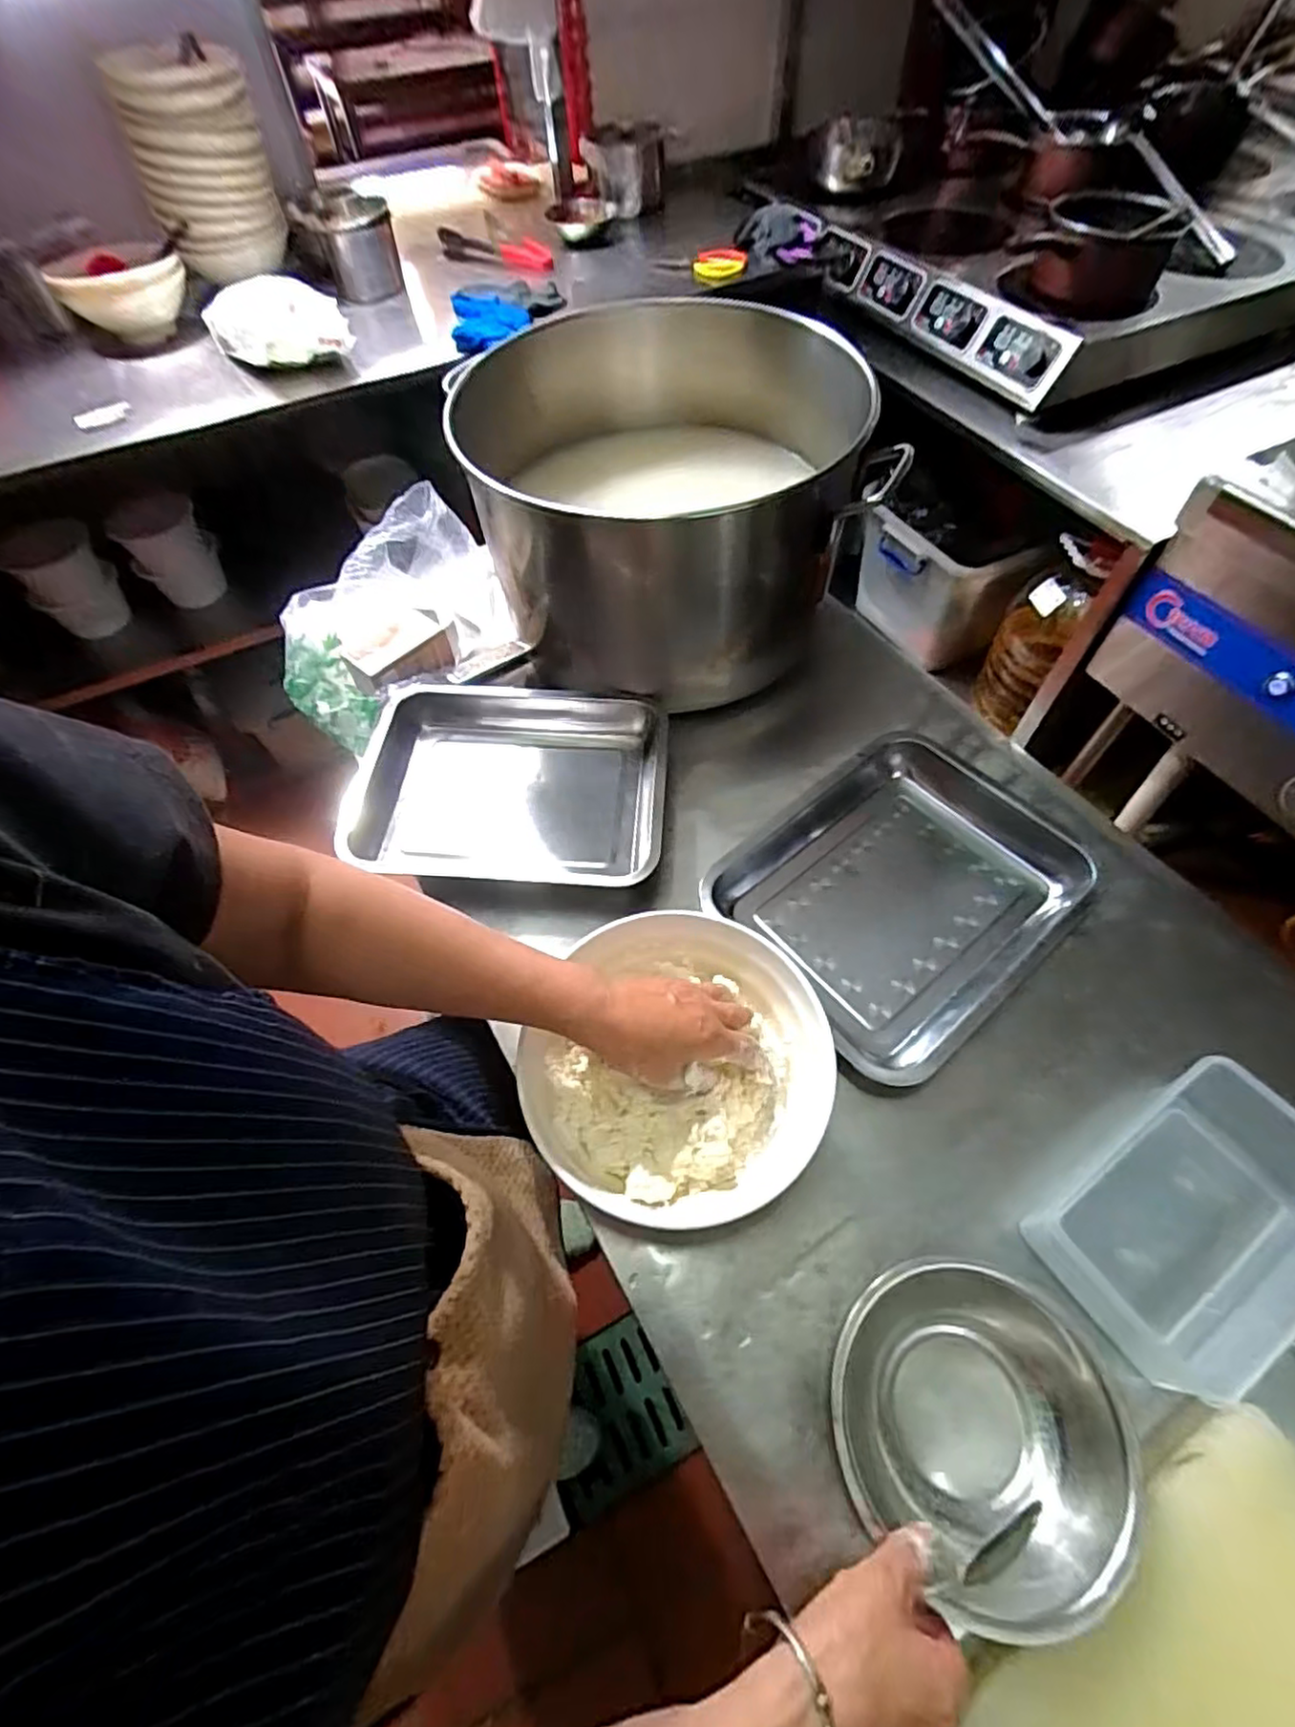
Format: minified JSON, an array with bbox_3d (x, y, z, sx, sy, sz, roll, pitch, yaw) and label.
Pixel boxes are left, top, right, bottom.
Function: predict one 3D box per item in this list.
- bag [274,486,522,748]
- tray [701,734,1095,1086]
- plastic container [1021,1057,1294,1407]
[{"bbox_3d":[-0.270,-0.266,0.741,0.272,0.109,0.208,-35,63,-18],"label":"bag"},{"bbox_3d":[0.218,0.023,0.614,0.289,0.043,0.235,-38,64,-19],"label":"tray"},{"bbox_3d":[0.370,0.241,0.451,0.185,0.066,0.130,-34,63,-17],"label":"plastic container"}]

